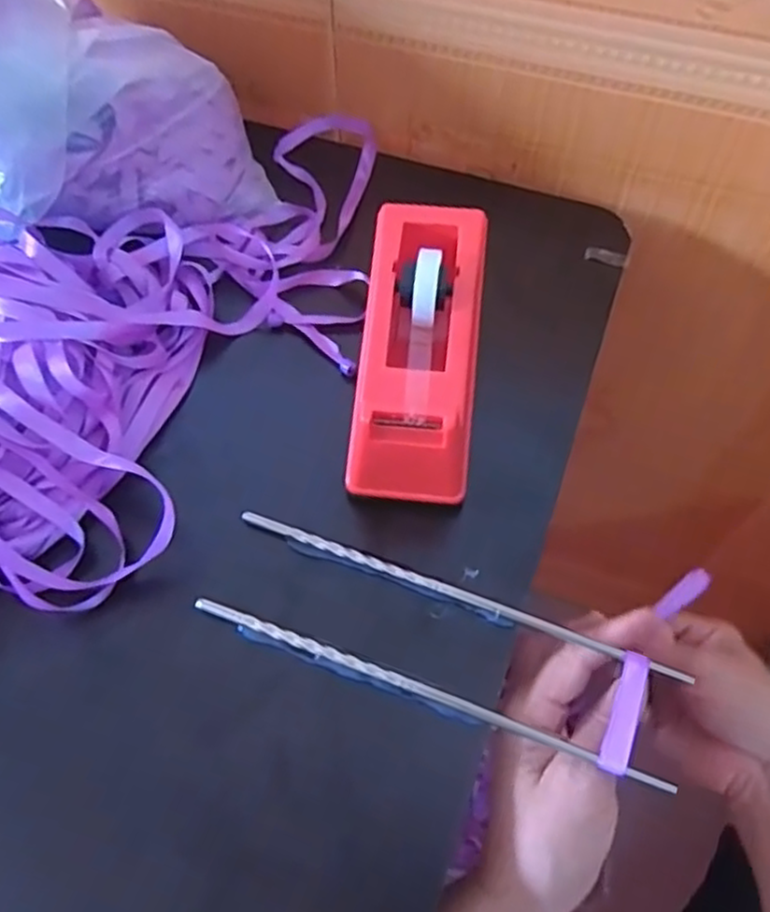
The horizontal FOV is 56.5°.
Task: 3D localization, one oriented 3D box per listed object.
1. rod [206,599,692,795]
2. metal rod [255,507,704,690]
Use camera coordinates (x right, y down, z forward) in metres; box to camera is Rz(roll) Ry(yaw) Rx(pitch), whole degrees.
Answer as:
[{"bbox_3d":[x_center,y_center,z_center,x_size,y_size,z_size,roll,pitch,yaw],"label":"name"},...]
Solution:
[{"bbox_3d":[0.016,0.105,0.320,0.222,0.005,0.007,19,61,10],"label":"rod"},{"bbox_3d":[0.031,0.065,0.344,0.216,0.007,0.008,19,61,11],"label":"metal rod"}]

